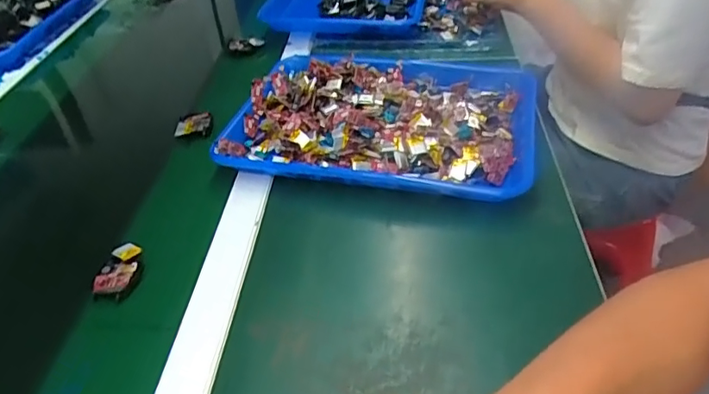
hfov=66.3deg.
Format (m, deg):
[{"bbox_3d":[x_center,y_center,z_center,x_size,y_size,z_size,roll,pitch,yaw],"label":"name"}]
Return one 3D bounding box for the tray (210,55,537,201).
[{"bbox_3d":[0.037,-0.096,0.638,0.335,0.040,0.267,6,44,14],"label":"tray"}]

